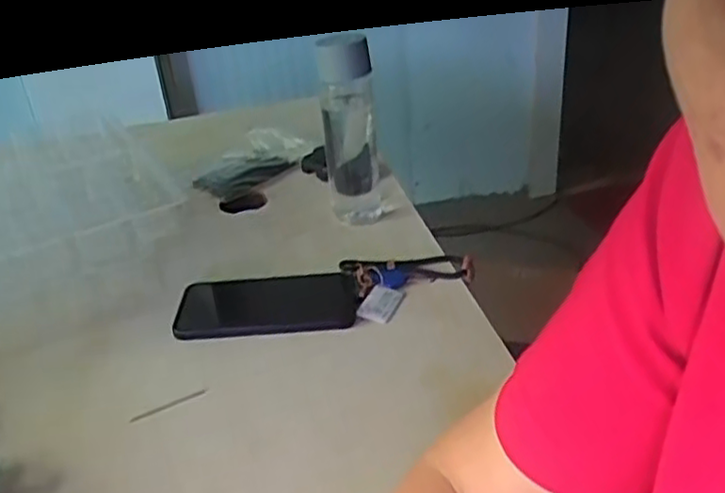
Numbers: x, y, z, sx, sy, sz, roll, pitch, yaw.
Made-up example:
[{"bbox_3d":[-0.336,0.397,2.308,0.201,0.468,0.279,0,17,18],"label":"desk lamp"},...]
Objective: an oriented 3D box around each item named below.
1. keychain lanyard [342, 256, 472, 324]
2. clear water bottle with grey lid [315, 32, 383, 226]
[{"bbox_3d":[0.049,0.029,0.678,0.124,0.020,0.083,-13,32,-13],"label":"keychain lanyard"},{"bbox_3d":[-0.014,-0.130,0.753,0.054,0.193,0.068,-5,32,0],"label":"clear water bottle with grey lid"}]

